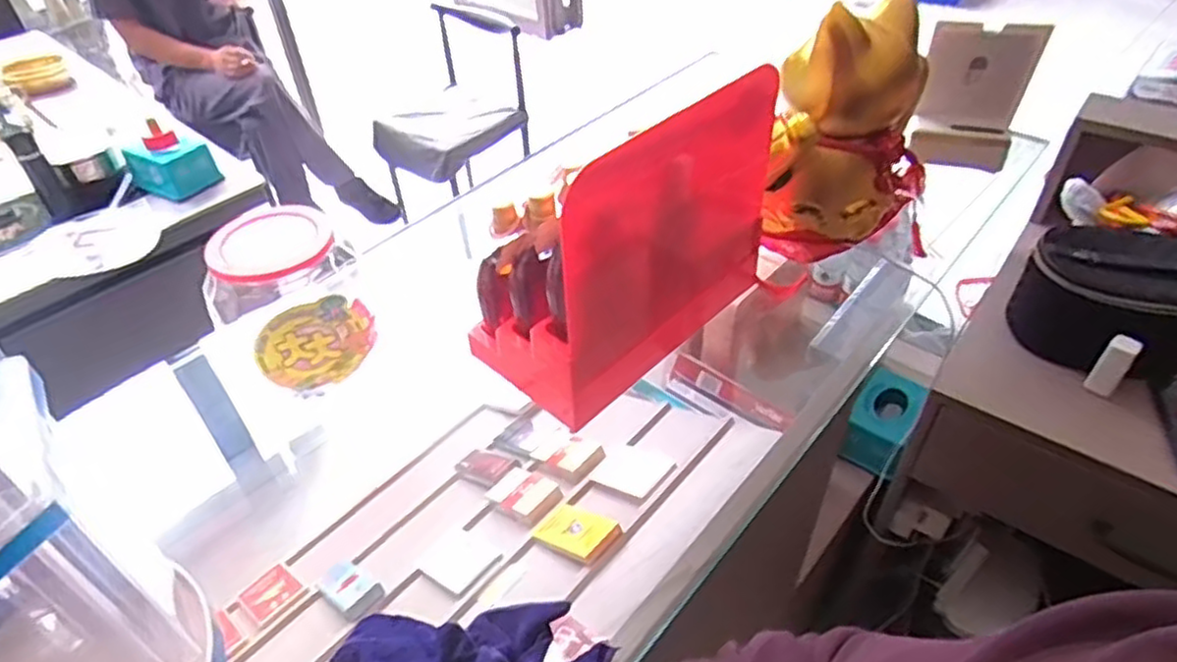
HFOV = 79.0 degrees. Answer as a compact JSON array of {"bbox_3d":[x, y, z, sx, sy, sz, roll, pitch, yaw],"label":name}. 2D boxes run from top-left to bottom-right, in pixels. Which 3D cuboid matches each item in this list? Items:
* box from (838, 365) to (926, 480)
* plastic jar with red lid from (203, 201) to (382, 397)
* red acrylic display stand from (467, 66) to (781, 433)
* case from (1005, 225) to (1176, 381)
[{"bbox_3d":[0.471,0.140,1.138,0.086,0.096,0.160,23,49,26],"label":"box"},{"bbox_3d":[-0.259,-0.024,0.631,0.116,0.134,0.098,-24,47,-21],"label":"plastic jar with red lid"},{"bbox_3d":[0.033,-0.096,0.647,0.283,0.240,0.134,-35,51,-29],"label":"red acrylic display stand"},{"bbox_3d":[0.671,-0.043,0.902,0.218,0.126,0.188,-30,49,-27],"label":"case"}]

